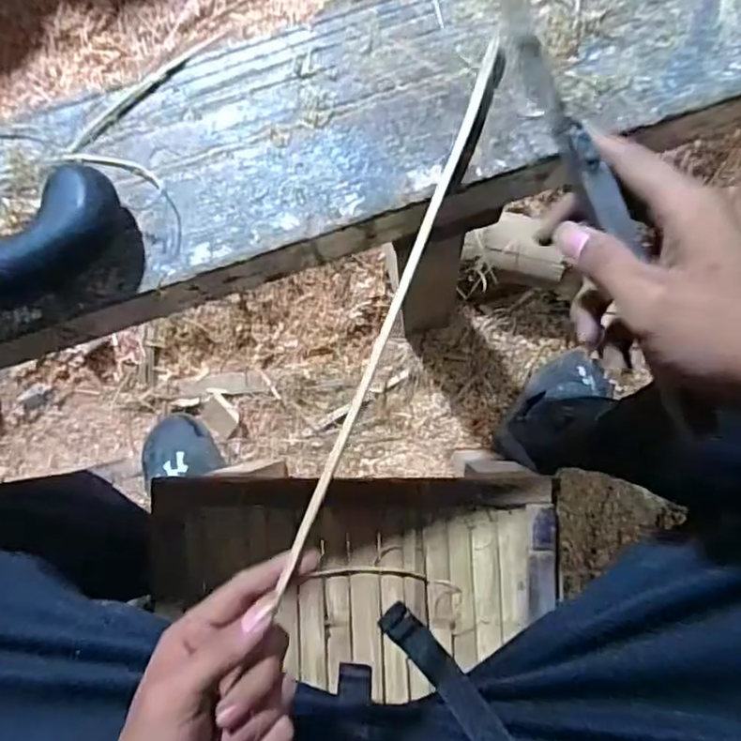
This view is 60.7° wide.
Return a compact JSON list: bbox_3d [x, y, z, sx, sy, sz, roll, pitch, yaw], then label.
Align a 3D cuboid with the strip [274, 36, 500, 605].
[{"bbox_3d":[0.016,-0.046,0.338,0.008,0.008,0.291,21,84,6],"label":"strip"}]

